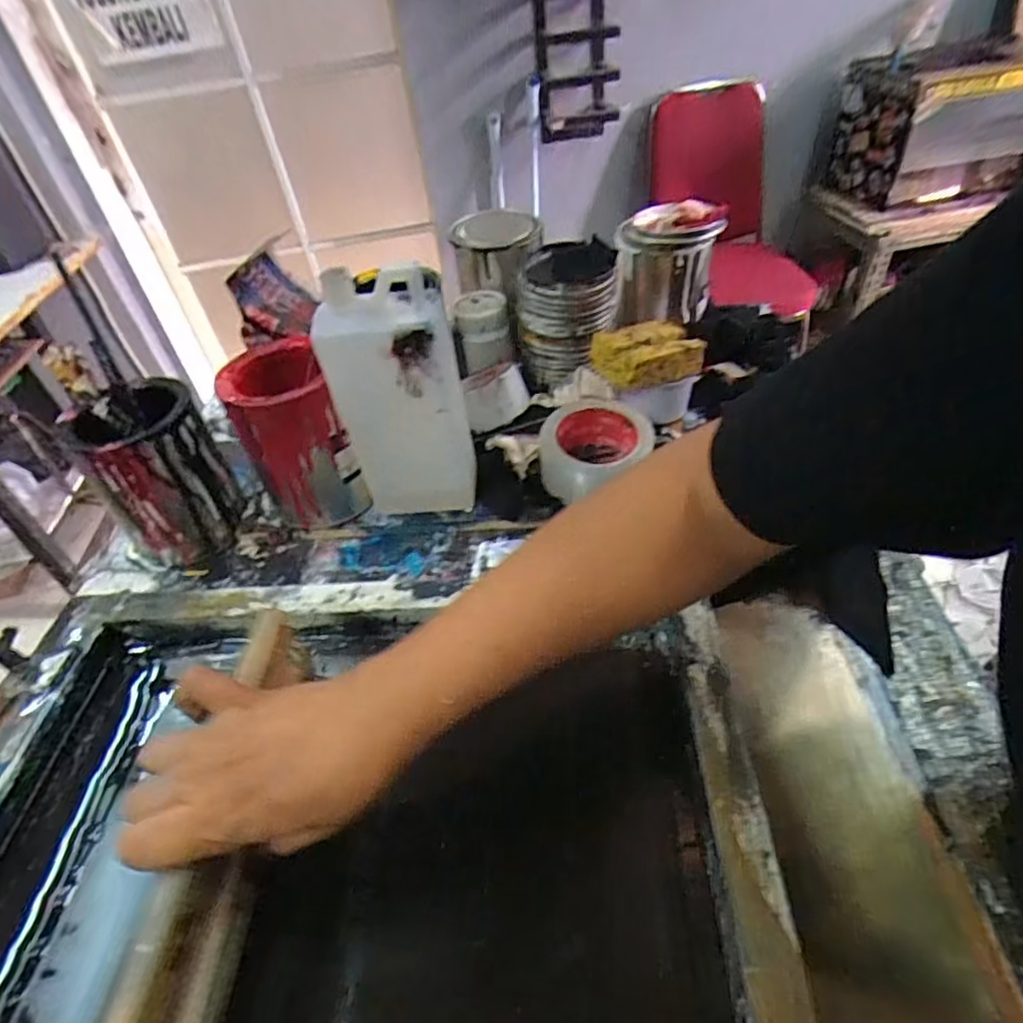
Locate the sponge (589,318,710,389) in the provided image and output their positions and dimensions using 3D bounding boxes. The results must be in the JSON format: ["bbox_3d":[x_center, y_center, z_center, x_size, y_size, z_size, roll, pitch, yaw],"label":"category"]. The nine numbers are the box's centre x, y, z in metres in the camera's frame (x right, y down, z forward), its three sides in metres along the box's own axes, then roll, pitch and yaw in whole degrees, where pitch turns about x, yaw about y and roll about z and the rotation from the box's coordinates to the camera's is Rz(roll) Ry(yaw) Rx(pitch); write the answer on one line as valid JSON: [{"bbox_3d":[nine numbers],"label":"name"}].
[{"bbox_3d":[0.137,-0.161,0.611,0.105,0.036,0.069,-19,45,-11],"label":"sponge"}]

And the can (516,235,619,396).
[{"bbox_3d":[0.064,-0.219,0.667,0.103,0.125,0.104,2,45,10],"label":"can"}]

